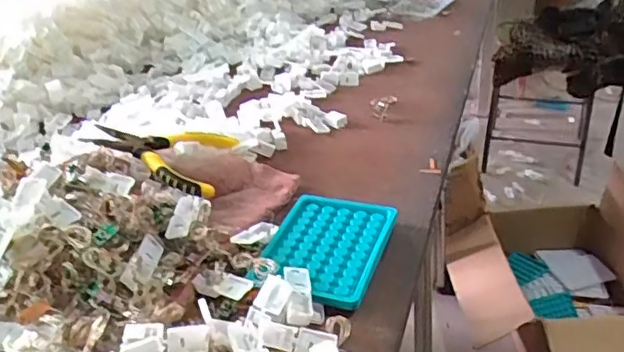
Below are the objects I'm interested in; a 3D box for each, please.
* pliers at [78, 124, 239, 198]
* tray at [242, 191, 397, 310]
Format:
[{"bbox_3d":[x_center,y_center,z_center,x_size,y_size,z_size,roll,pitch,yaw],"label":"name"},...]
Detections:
[{"bbox_3d":[-0.155,-0.032,0.644,0.154,0.023,0.092,15,35,20],"label":"pliers"},{"bbox_3d":[0.010,0.058,0.517,0.100,0.012,0.130,8,33,18],"label":"tray"}]

